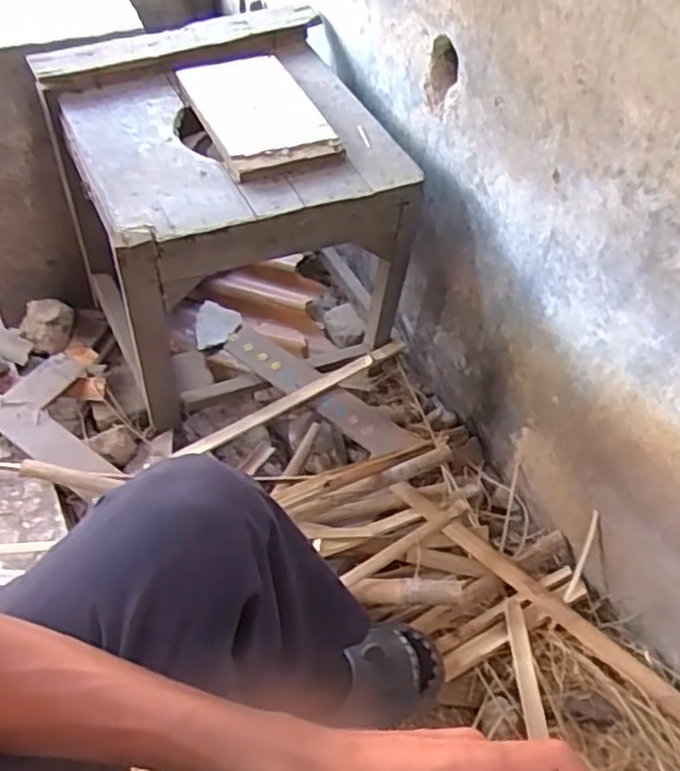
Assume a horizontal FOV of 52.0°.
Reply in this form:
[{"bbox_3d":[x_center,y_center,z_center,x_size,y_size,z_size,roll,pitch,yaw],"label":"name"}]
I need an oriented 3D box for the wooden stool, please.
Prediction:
[{"bbox_3d":[-0.184,-0.265,1.150,0.449,0.436,0.464,-20,56,-17],"label":"wooden stool"}]

